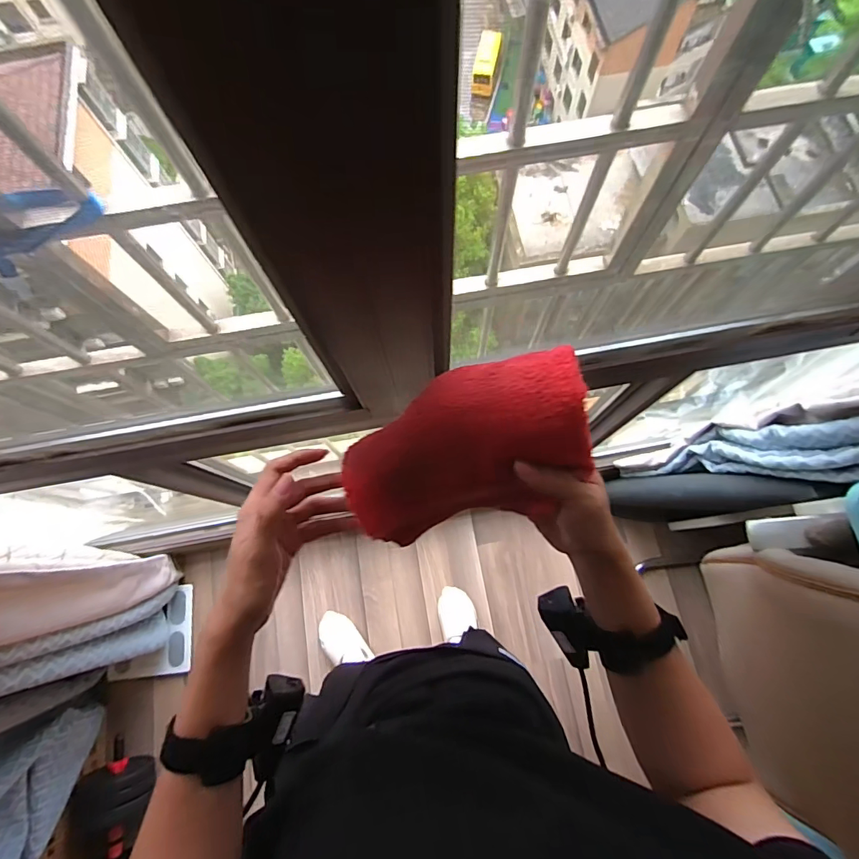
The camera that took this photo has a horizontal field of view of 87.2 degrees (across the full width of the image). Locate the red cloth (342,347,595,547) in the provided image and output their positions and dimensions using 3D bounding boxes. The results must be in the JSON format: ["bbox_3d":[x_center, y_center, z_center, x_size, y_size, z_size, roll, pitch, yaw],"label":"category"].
[{"bbox_3d":[0.021,0.011,0.321,0.165,0.082,0.107,-12,74,-1],"label":"red cloth"}]

